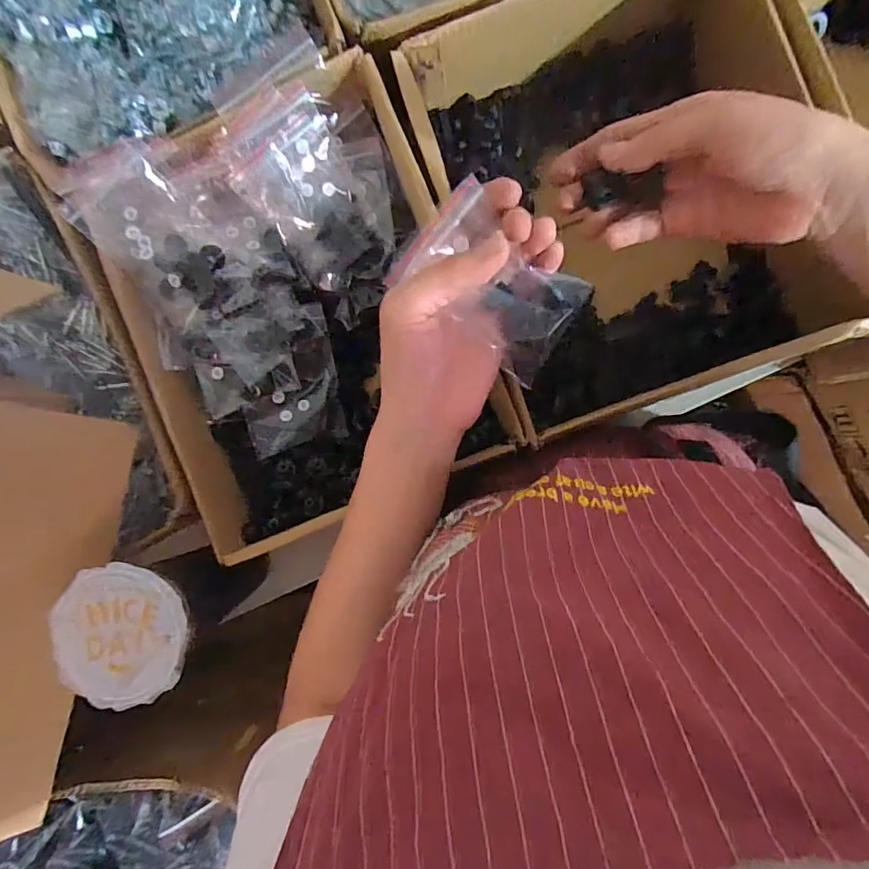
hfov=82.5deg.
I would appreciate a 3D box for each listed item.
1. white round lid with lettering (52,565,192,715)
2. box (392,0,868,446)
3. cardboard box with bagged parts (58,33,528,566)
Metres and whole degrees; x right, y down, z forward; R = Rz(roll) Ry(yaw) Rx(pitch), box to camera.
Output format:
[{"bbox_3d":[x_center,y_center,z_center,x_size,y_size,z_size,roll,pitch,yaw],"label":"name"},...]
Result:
[{"bbox_3d":[-0.204,0.131,0.320,0.083,0.010,0.090,0,92,5],"label":"white round lid with lettering"},{"bbox_3d":[0.140,-0.176,0.399,0.245,0.111,0.319,-19,90,6],"label":"box"},{"bbox_3d":[-0.103,-0.093,0.399,0.246,0.107,0.309,-23,90,6],"label":"cardboard box with bagged parts"}]

